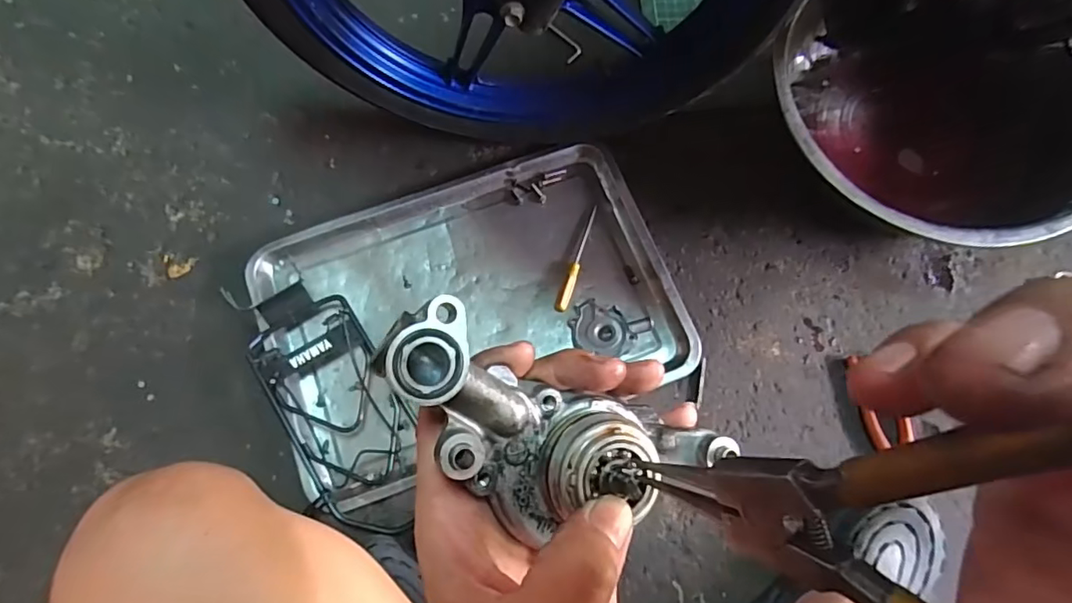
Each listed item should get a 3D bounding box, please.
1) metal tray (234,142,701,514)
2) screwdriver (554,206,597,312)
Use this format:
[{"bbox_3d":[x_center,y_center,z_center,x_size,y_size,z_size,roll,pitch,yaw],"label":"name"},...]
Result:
[{"bbox_3d":[-0.086,0.005,0.694,0.492,0.031,0.341,-20,75,-5],"label":"metal tray"},{"bbox_3d":[0.056,-0.056,0.707,0.015,0.010,0.148,20,76,6],"label":"screwdriver"}]

